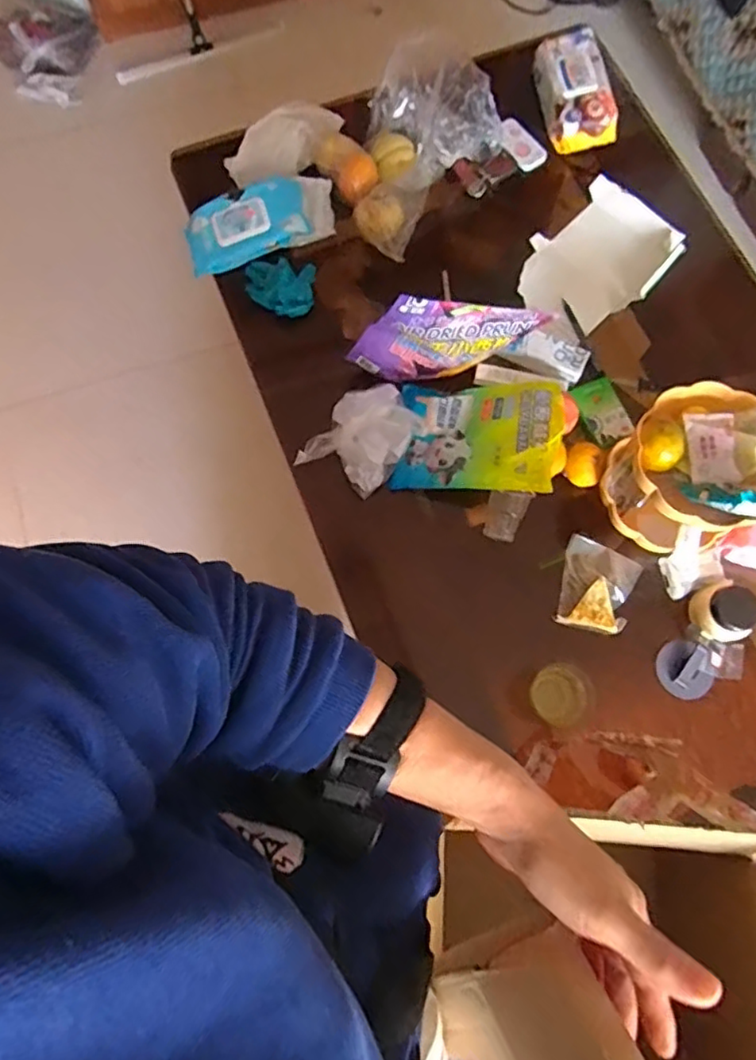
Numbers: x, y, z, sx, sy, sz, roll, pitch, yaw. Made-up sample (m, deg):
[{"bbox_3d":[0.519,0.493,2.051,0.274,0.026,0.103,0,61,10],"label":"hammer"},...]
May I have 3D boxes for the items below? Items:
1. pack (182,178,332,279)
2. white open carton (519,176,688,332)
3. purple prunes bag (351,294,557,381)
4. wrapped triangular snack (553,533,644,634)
[{"bbox_3d":[-0.216,-0.564,1.114,0.277,0.075,0.126,-17,75,-5],"label":"pack"},{"bbox_3d":[0.400,-0.495,1.118,0.224,0.053,0.284,42,79,10],"label":"white open carton"},{"bbox_3d":[0.108,-0.301,0.971,0.262,0.241,0.058,-2,76,-20],"label":"purple prunes bag"},{"bbox_3d":[0.347,0.090,0.960,0.112,0.026,0.142,20,76,5],"label":"wrapped triangular snack"}]

